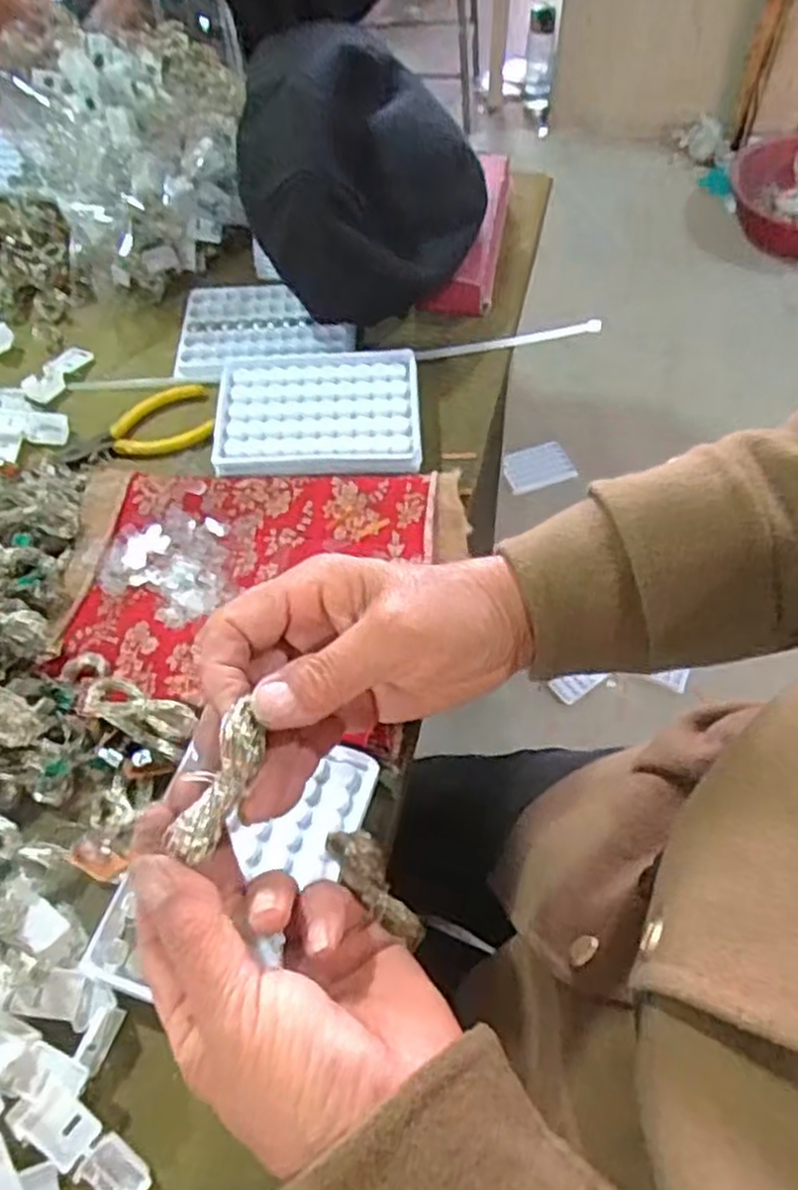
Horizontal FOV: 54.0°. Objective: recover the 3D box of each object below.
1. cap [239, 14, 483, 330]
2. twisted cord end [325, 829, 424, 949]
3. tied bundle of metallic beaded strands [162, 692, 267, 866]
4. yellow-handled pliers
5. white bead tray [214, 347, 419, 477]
[{"bbox_3d":[-0.022,-0.294,0.549,0.155,0.147,0.168,-1,58,1],"label":"cap"},{"bbox_3d":[-0.008,0.110,0.298,0.017,0.013,0.050,-35,86,-18],"label":"twisted cord end"},{"bbox_3d":[-0.060,0.063,0.264,0.015,0.014,0.051,19,68,13],"label":"tied bundle of metallic beaded strands"},{"bbox_3d":[-0.176,-0.117,0.533,0.094,0.009,0.052,-13,58,-6],"label":"yellow-handled pliers"},{"bbox_3d":[-0.053,-0.118,0.514,0.130,0.018,0.100,-1,58,1],"label":"white bead tray"}]

